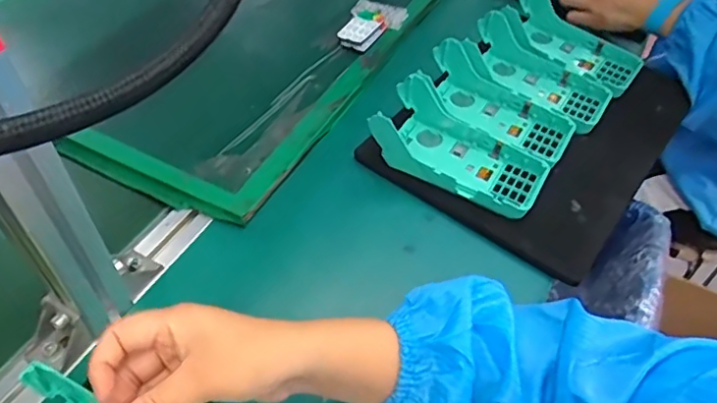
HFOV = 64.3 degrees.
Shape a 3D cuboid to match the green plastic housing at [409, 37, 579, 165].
[{"bbox_3d":[0.141,-0.104,0.598,0.168,0.054,0.085,27,53,21],"label":"green plastic housing"}]

